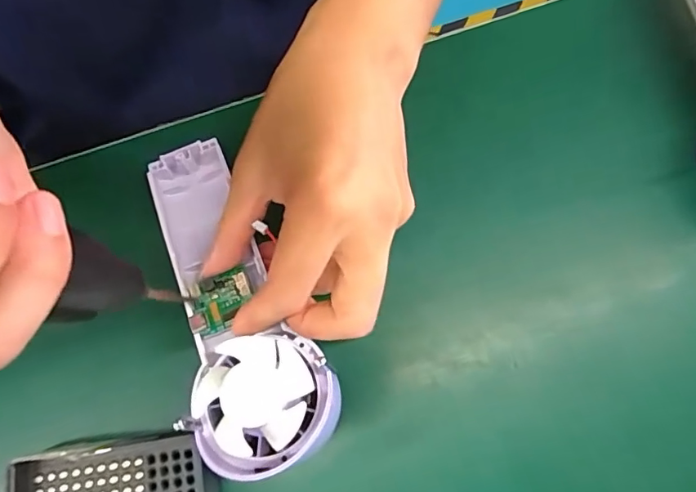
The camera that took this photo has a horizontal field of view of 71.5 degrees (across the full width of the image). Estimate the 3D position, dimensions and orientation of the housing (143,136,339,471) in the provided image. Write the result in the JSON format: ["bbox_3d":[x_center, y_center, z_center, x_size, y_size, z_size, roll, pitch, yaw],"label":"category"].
[{"bbox_3d":[-0.062,0.021,0.238,0.064,0.034,0.169,-25,58,-5],"label":"housing"}]

